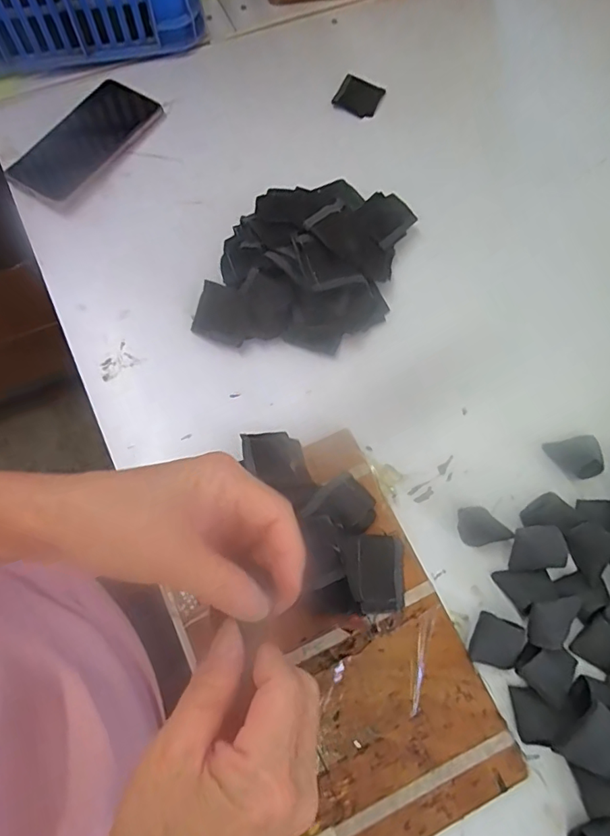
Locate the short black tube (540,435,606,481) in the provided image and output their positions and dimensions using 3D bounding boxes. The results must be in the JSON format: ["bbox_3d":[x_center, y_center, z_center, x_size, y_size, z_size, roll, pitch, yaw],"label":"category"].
[{"bbox_3d":[0.228,0.034,0.422,0.041,0.013,0.034,-11,71,-5],"label":"short black tube"}]

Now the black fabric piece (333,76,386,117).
[{"bbox_3d":[0.060,-0.359,0.560,0.048,0.004,0.046,25,76,0],"label":"black fabric piece"}]

